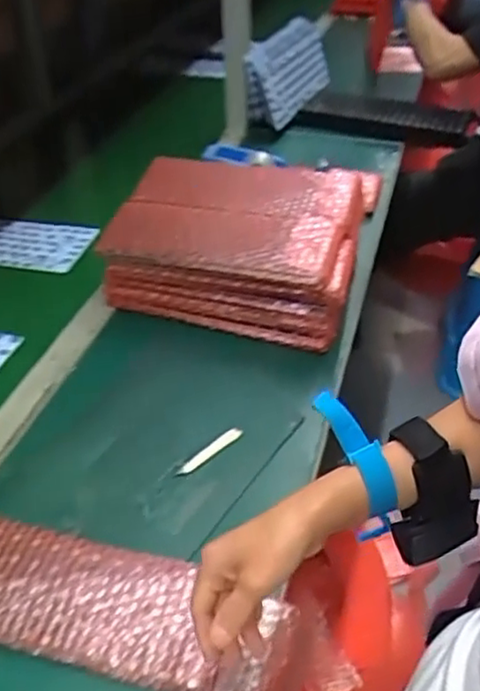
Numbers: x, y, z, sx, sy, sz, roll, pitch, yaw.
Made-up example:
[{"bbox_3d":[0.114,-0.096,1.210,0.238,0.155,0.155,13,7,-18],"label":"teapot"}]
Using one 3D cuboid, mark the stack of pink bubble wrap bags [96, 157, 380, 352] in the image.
[{"bbox_3d":[-0.002,-0.133,0.877,0.299,0.143,0.251,10,39,11],"label":"stack of pink bubble wrap bags"}]

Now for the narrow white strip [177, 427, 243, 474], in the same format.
[{"bbox_3d":[-0.029,0.106,0.667,0.014,0.006,0.081,31,47,33],"label":"narrow white strip"}]

